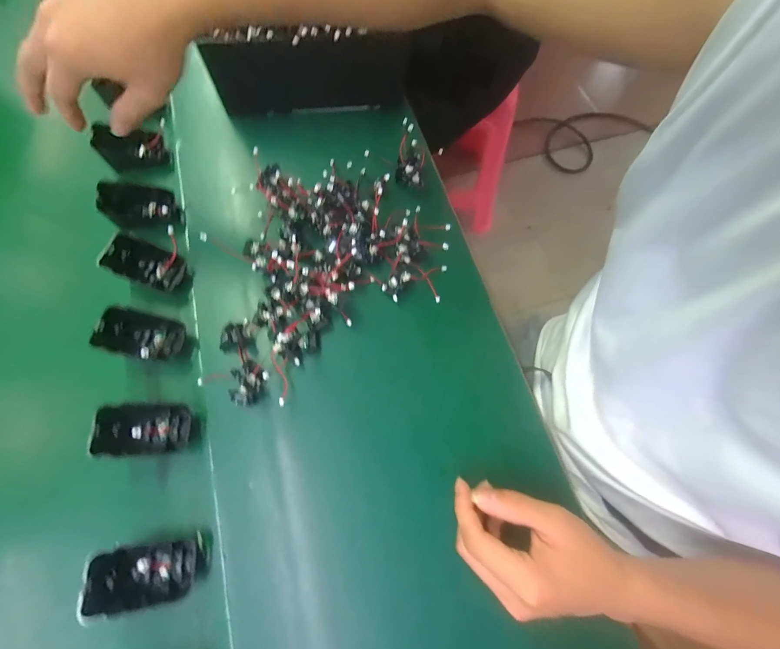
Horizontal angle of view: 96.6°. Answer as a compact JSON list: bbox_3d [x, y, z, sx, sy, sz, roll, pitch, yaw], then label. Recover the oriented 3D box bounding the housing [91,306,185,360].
[{"bbox_3d":[-0.232,0.011,0.326,0.063,0.036,0.049,9,69,4],"label":"housing"}]

